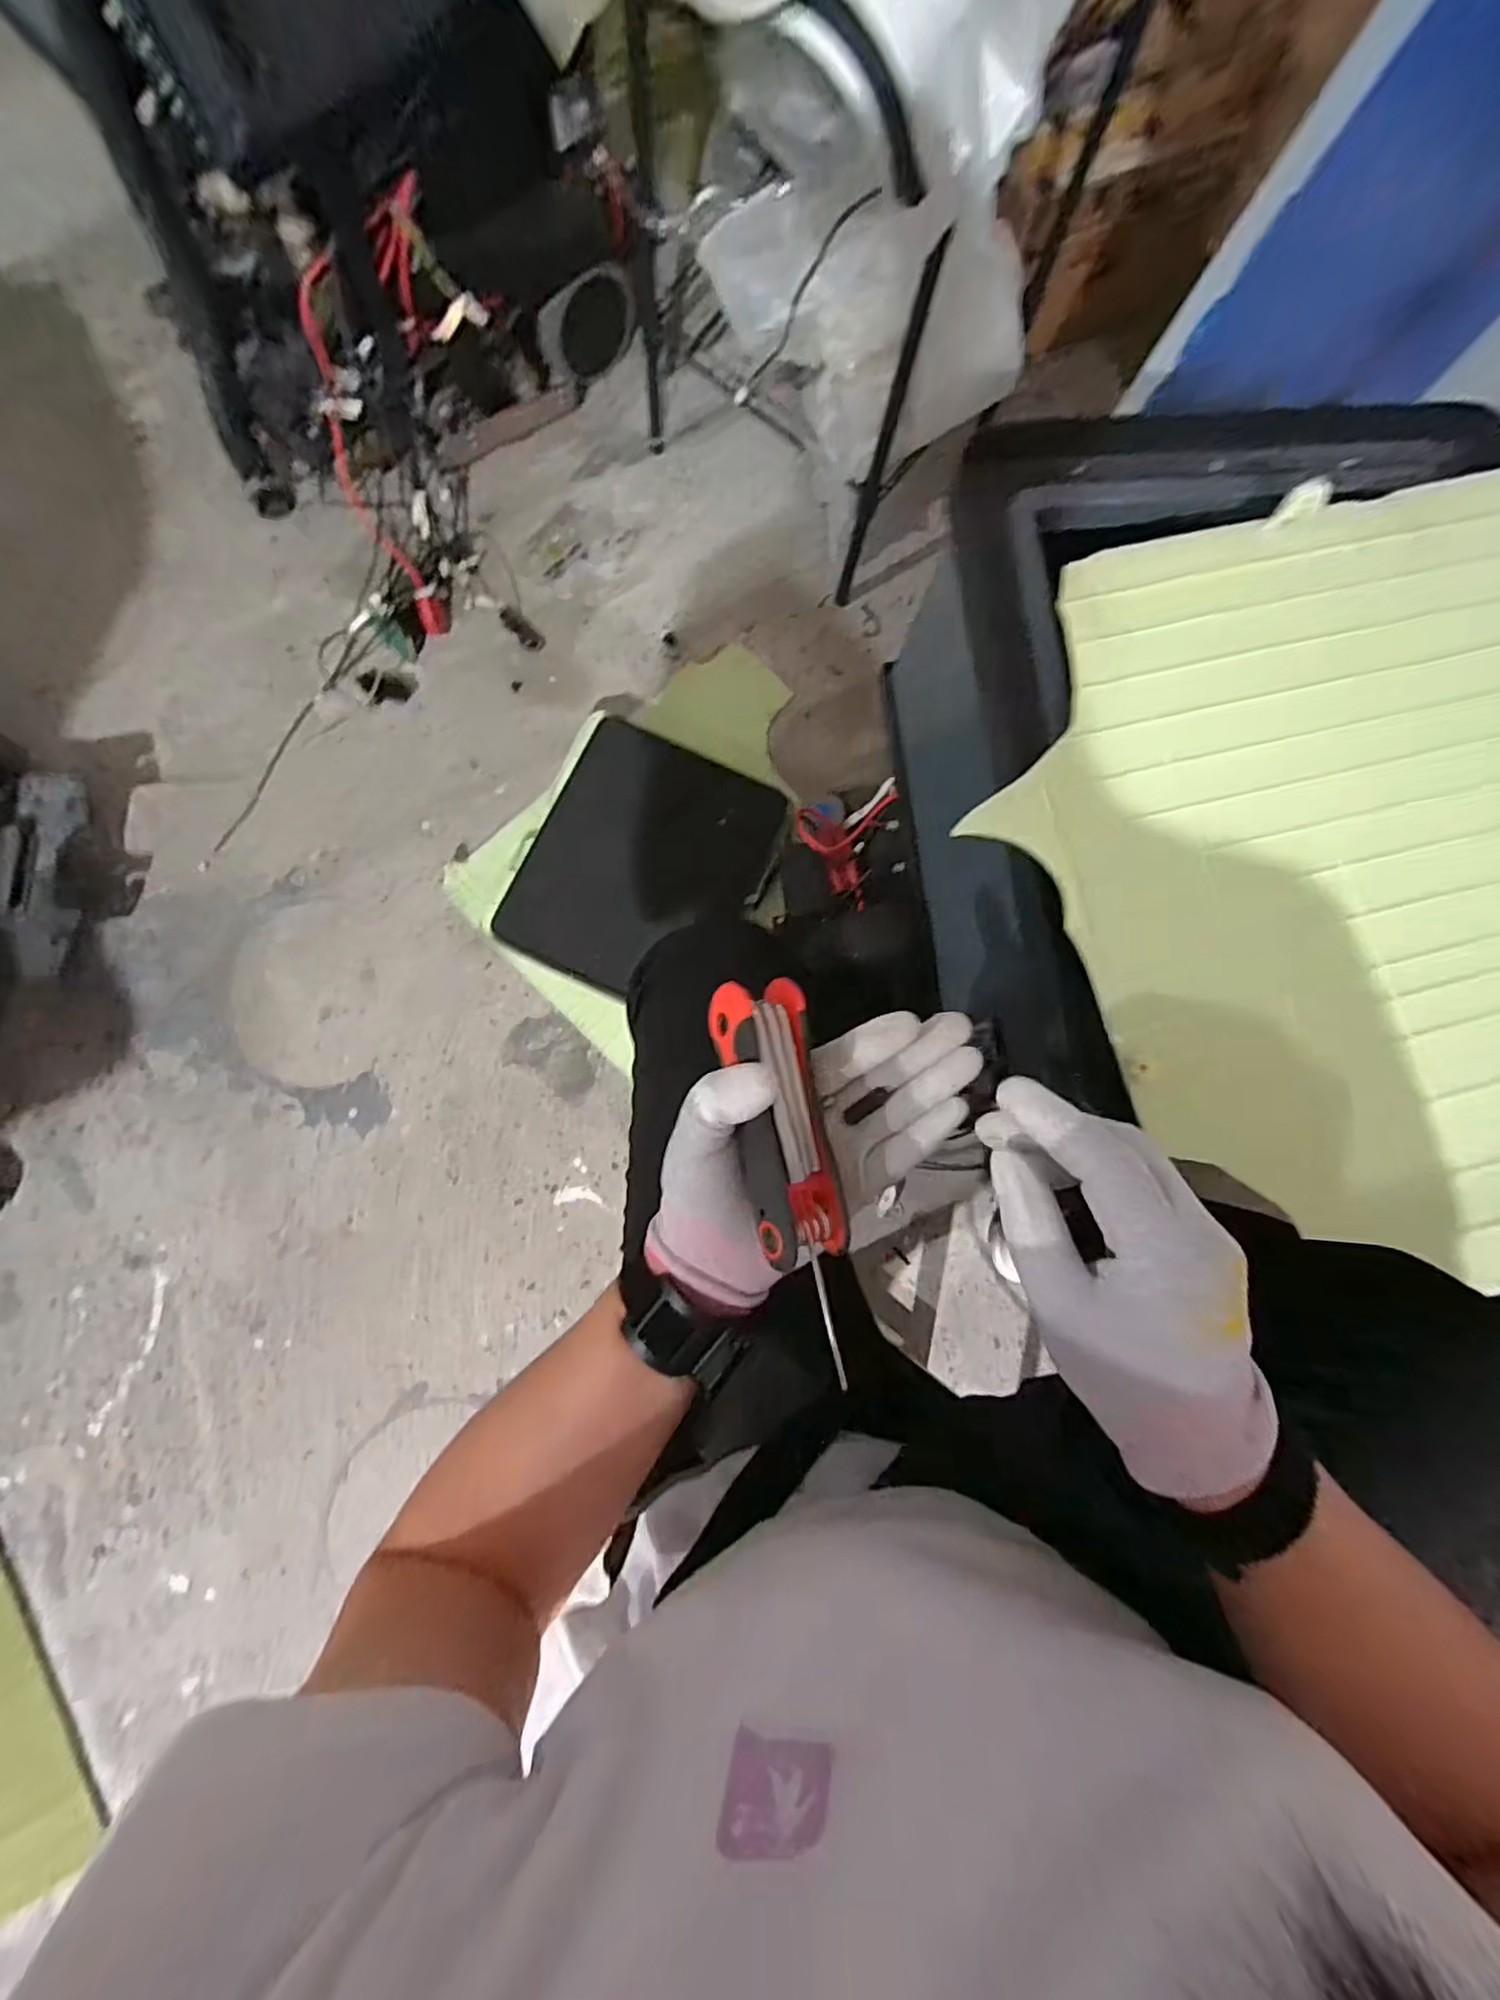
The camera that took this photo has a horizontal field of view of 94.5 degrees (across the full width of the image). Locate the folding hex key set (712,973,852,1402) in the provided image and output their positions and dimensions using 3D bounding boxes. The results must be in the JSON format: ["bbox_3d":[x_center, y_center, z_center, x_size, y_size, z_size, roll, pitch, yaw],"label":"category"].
[{"bbox_3d":[0.018,0.068,0.302,0.041,0.018,0.159,-11,77,-5],"label":"folding hex key set"}]

